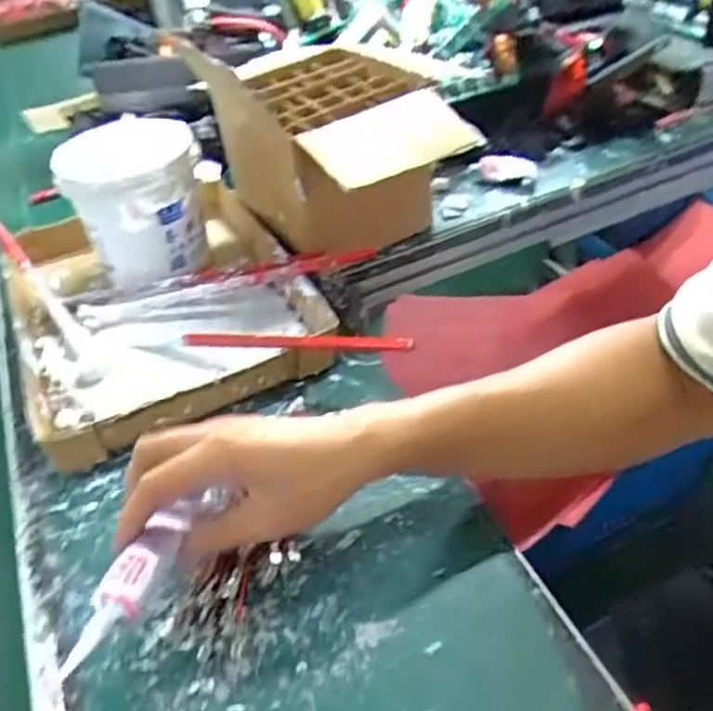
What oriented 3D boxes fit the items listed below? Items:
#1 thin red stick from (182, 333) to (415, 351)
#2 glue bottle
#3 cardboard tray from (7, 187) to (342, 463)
[{"bbox_3d":[-0.053,-0.010,0.509,0.203,0.017,0.014,2,41,30],"label":"thin red stick"},{"bbox_3d":[-0.108,0.111,0.352,0.034,0.020,0.107,15,43,22],"label":"glue bottle"},{"bbox_3d":[-0.179,-0.052,0.614,0.242,0.042,0.319,-22,46,-13],"label":"cardboard tray"}]

